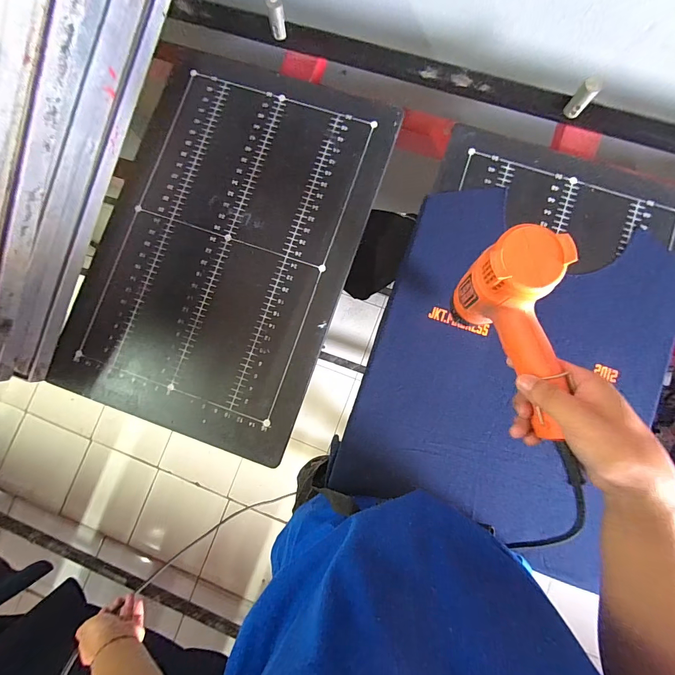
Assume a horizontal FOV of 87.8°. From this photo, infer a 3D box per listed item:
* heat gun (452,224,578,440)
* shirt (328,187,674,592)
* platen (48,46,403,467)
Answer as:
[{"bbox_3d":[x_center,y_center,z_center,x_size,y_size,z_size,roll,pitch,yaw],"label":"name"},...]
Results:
[{"bbox_3d":[0.181,-0.004,0.339,0.068,0.117,0.172,-20,84,1],"label":"heat gun"},{"bbox_3d":[0.250,0.045,0.505,0.390,0.018,0.480,21,86,4],"label":"shirt"},{"bbox_3d":[-0.176,-0.146,0.553,0.391,0.016,0.580,19,86,4],"label":"platen"}]

